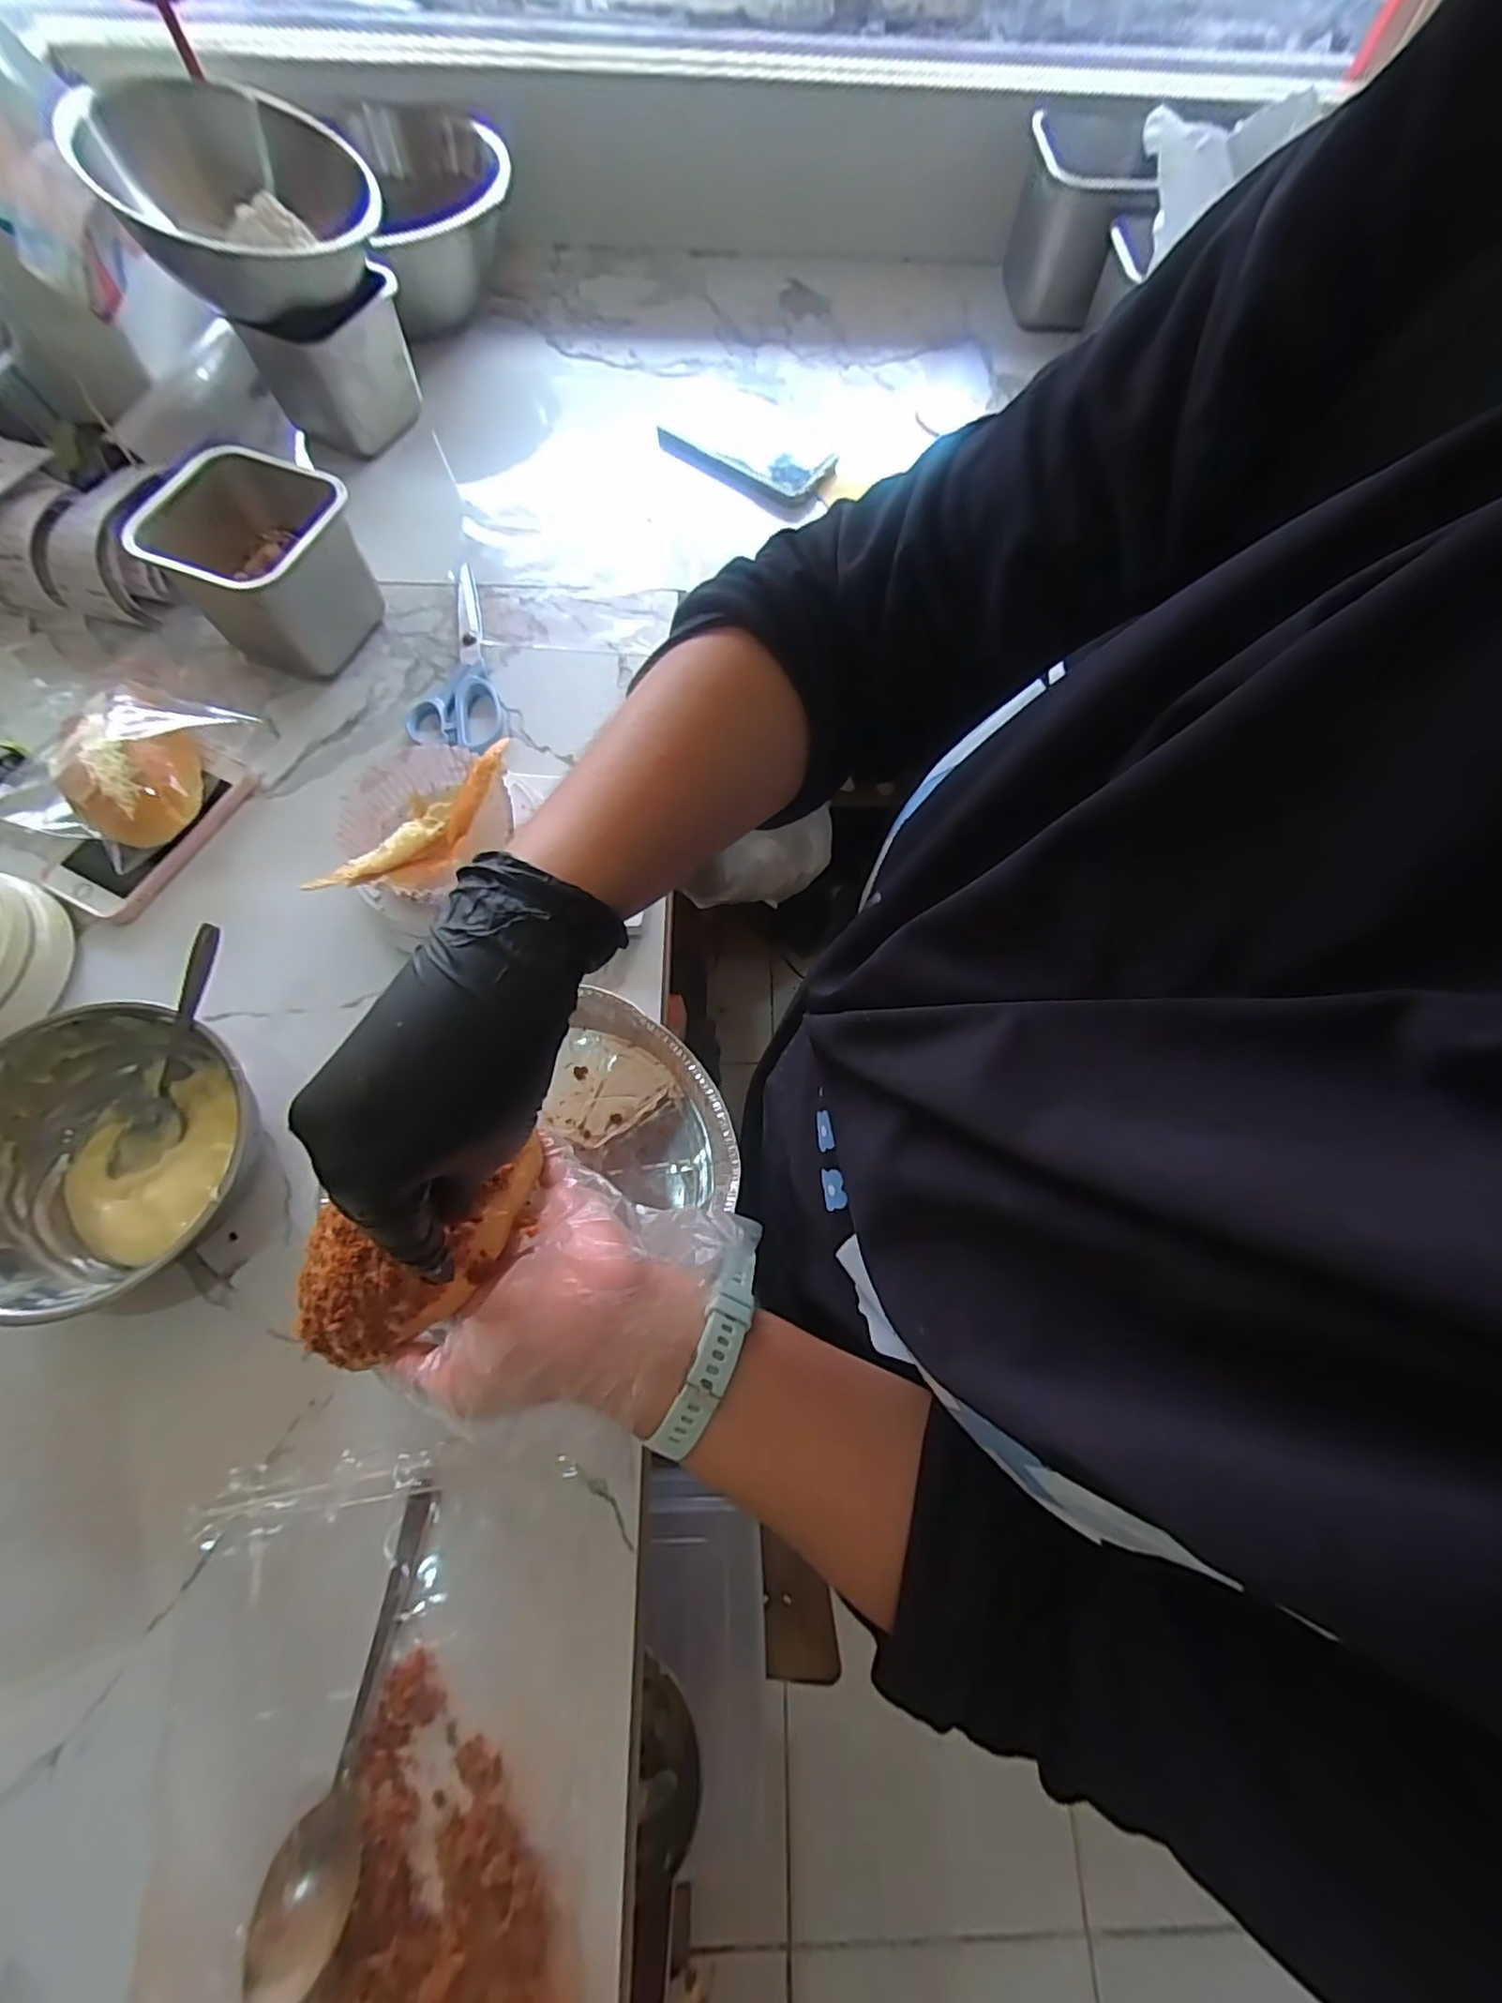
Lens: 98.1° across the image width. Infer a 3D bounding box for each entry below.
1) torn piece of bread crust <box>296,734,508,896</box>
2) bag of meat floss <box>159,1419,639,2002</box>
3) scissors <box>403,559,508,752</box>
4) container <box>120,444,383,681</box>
[{"bbox_3d":[-0.193,-0.103,0.389,0.037,0.035,0.129,28,72,9],"label":"torn piece of bread crust"},{"bbox_3d":[-0.157,0.357,0.259,0.200,0.066,0.302,-1,70,-2],"label":"bag of meat floss"},{"bbox_3d":[-0.242,-0.268,0.515,0.068,0.011,0.188,-15,71,-7],"label":"scissors"},{"bbox_3d":[-0.353,-0.315,0.482,0.127,0.096,0.113,22,71,7],"label":"container"}]

